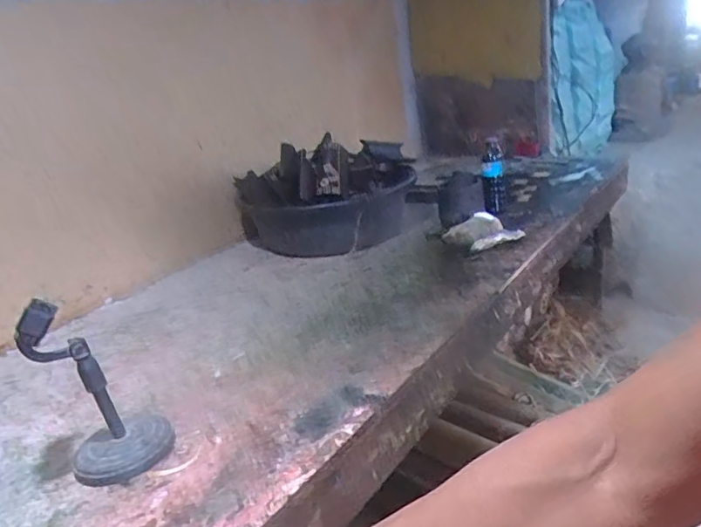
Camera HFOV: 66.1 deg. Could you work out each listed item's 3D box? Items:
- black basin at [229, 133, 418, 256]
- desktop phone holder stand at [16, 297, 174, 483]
[{"bbox_3d":[-0.058,-0.179,1.355,0.377,0.237,0.420,-2,20,17],"label":"black basin"},{"bbox_3d":[-0.274,0.134,0.590,0.116,0.197,0.091,-17,21,-25],"label":"desktop phone holder stand"}]

